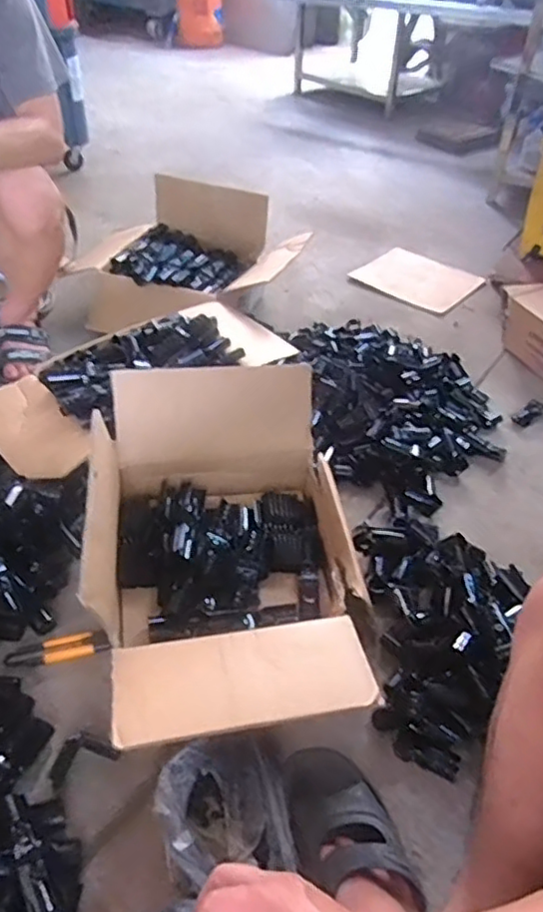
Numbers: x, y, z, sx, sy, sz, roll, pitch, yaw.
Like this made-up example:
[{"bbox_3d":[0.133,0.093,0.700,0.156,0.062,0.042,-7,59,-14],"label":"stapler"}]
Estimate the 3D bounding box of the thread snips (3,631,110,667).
[{"bbox_3d":[-0.297,0.270,0.879,0.136,0.027,0.031,-5,44,-7],"label":"thread snips"}]

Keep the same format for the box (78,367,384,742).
[{"bbox_3d":[-0.057,0.112,0.835,0.316,0.236,0.480,-4,44,-6],"label":"box"}]

